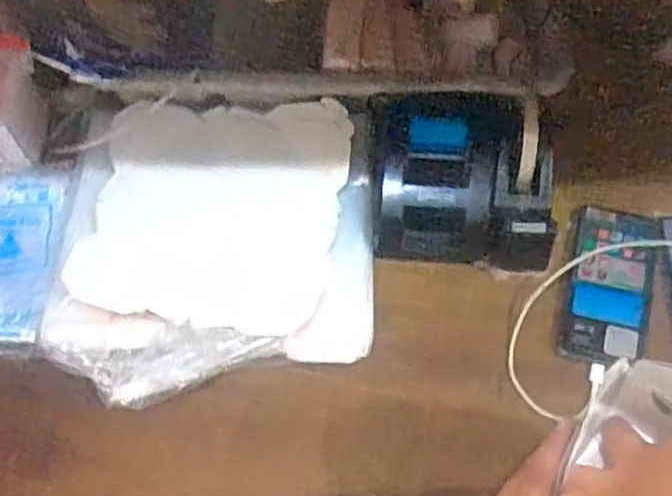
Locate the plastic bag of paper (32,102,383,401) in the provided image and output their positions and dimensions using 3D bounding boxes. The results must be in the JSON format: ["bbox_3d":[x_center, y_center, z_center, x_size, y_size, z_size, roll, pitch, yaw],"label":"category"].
[{"bbox_3d":[-0.124,-0.011,0.706,0.316,0.039,0.294,-8,60,-3],"label":"plastic bag of paper"}]

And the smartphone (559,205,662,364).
[{"bbox_3d":[0.270,0.036,0.688,0.079,0.008,0.163,14,67,8],"label":"smartphone"}]

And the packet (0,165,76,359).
[{"bbox_3d":[-0.337,0.012,0.722,0.113,0.035,0.208,4,64,1],"label":"packet"}]

